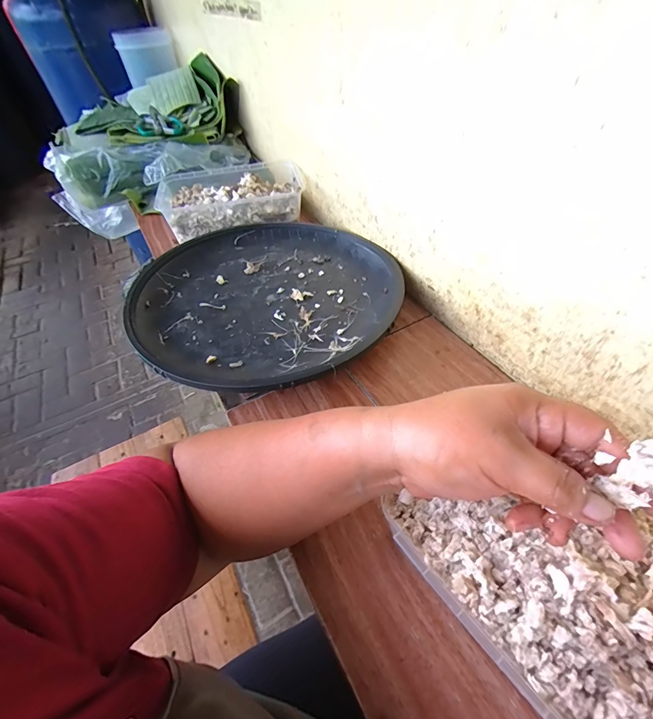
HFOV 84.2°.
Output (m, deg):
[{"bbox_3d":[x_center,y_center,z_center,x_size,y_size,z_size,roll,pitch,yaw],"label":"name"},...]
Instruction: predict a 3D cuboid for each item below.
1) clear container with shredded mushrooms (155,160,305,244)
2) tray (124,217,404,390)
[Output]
[{"bbox_3d":[-0.178,-0.309,0.690,0.260,0.057,0.184,-19,50,-14],"label":"clear container with shredded mushrooms"},{"bbox_3d":[-0.082,-0.104,0.519,0.367,0.037,0.377,-1,48,1],"label":"tray"}]

